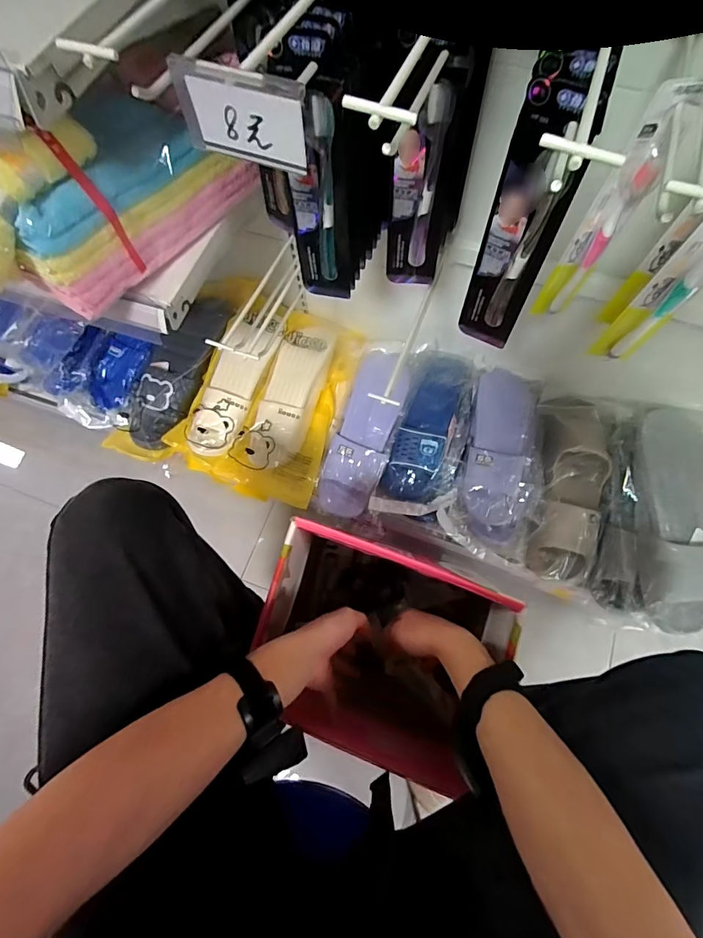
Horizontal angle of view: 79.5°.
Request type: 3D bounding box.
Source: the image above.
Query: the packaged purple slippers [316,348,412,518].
[{"bbox_3d":[0.028,-0.075,0.828,0.108,0.093,0.327,17,72,8],"label":"packaged purple slippers"}]

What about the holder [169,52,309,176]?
[{"bbox_3d":[-0.063,-0.203,0.246,0.080,0.047,0.010,23,73,10],"label":"holder"}]

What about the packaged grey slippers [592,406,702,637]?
[{"bbox_3d":[0.555,0.083,0.741,0.173,0.082,0.376,11,71,6],"label":"packaged grey slippers"}]

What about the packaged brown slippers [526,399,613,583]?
[{"bbox_3d":[0.422,0.036,0.809,0.129,0.069,0.350,8,83,5],"label":"packaged brown slippers"}]

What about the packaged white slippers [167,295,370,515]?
[{"bbox_3d":[-0.163,-0.151,0.862,0.281,0.105,0.387,17,72,8],"label":"packaged white slippers"}]

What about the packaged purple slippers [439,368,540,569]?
[{"bbox_3d":[0.288,-0.017,0.821,0.157,0.073,0.362,10,84,6],"label":"packaged purple slippers"}]

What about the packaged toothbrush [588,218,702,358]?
[{"bbox_3d":[0.282,-0.164,0.355,0.028,0.221,0.039,-40,74,-11],"label":"packaged toothbrush"}]

